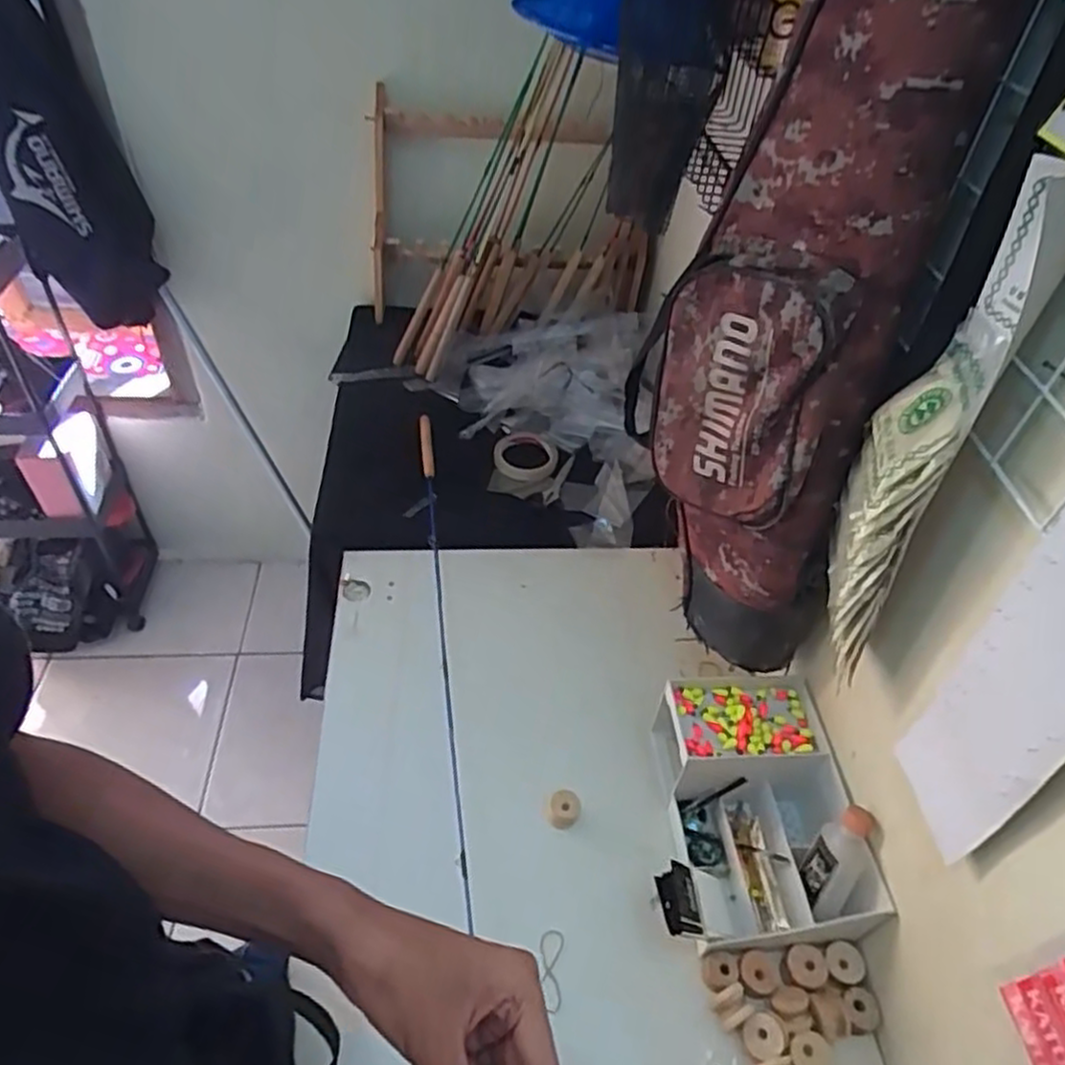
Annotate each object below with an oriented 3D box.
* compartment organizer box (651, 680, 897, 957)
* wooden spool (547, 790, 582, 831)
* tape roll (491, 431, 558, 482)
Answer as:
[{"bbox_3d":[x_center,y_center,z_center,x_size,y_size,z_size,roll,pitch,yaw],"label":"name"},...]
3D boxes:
[{"bbox_3d":[0.206,0.268,0.707,0.179,0.100,0.239,3,45,-3],"label":"compartment organizer box"},{"bbox_3d":[0.032,0.278,0.731,0.031,0.031,0.029,3,45,-3],"label":"wooden spool"},{"bbox_3d":[-0.011,-0.114,1.090,0.092,0.011,0.100,3,45,-3],"label":"tape roll"}]

